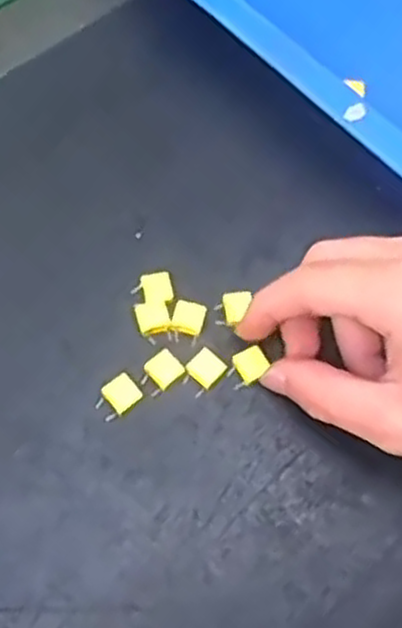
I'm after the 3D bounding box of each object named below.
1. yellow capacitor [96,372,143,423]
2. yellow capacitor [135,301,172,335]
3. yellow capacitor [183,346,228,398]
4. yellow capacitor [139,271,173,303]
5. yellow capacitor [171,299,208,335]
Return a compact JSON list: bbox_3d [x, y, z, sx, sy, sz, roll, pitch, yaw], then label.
[{"bbox_3d":[-0.035,0.034,0.322,0.018,0.004,0.014,-35,72,-17],"label":"yellow capacitor"},{"bbox_3d":[-0.021,0.001,0.337,0.013,0.004,0.014,-13,67,-9],"label":"yellow capacitor"},{"bbox_3d":[0.001,0.024,0.328,0.014,0.005,0.018,42,70,15],"label":"yellow capacitor"},{"bbox_3d":[-0.019,-0.011,0.342,0.013,0.005,0.014,-9,66,-7],"label":"yellow capacitor"},{"bbox_3d":[-0.005,0.001,0.337,0.014,0.004,0.013,14,65,3],"label":"yellow capacitor"}]

